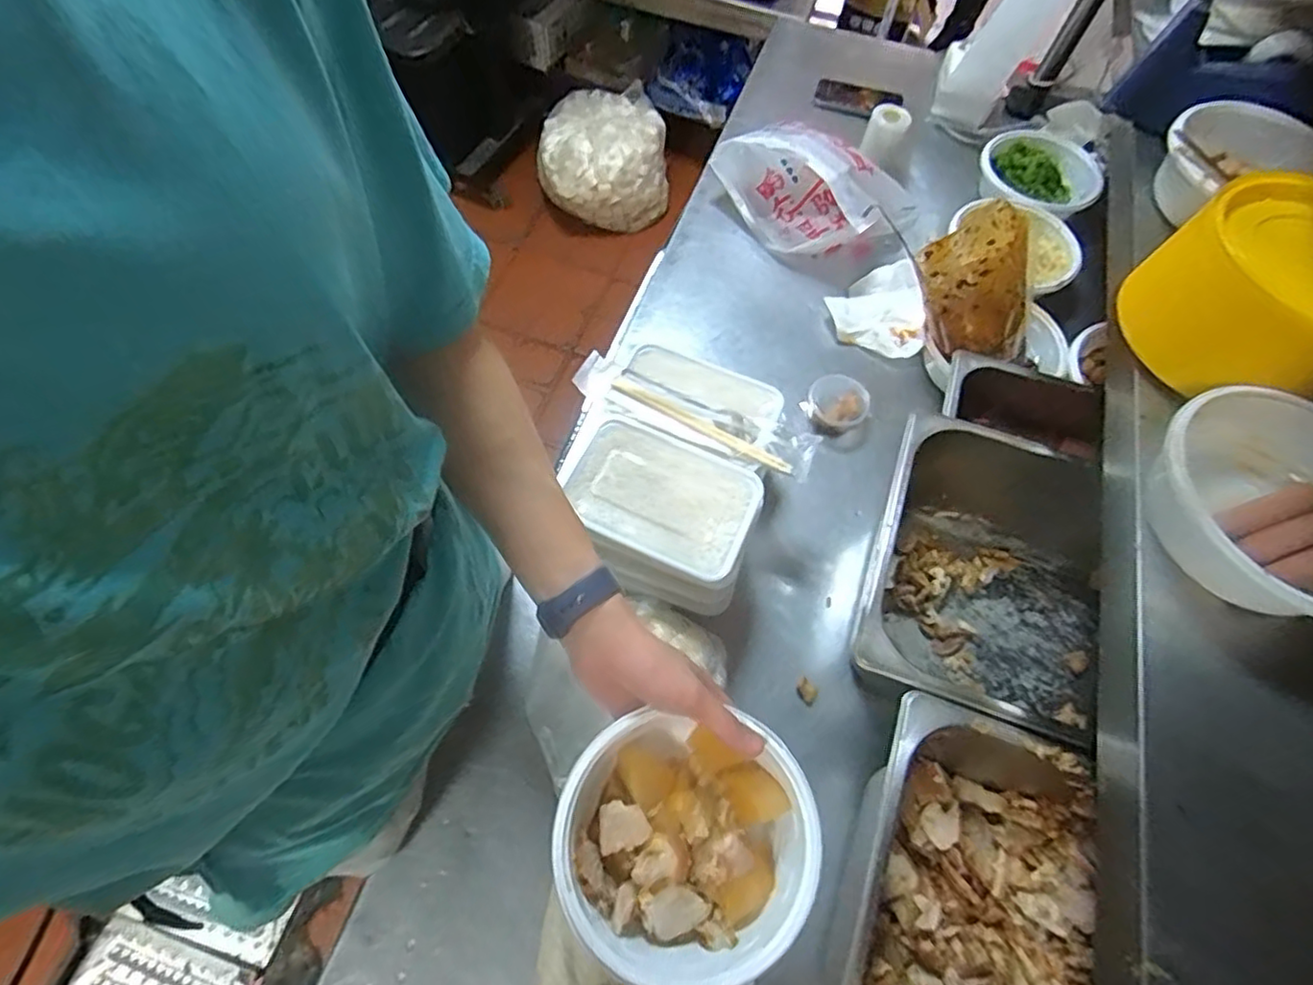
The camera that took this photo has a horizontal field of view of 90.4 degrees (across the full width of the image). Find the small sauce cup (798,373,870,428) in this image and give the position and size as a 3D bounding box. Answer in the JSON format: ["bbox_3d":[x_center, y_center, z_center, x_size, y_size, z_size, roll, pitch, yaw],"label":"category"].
[{"bbox_3d":[0.213,-0.106,0.767,0.070,0.032,0.061,28,64,11],"label":"small sauce cup"}]

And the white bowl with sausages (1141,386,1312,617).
[{"bbox_3d":[0.418,0.016,0.453,0.148,0.076,0.159,2,62,-3],"label":"white bowl with sausages"}]

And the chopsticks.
[{"bbox_3d":[0.044,-0.068,0.632,0.189,0.009,0.018,28,64,11],"label":"chopsticks"}]

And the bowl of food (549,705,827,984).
[{"bbox_3d":[0.020,0.232,0.434,0.165,0.063,0.157,2,62,-3],"label":"bowl of food"}]

